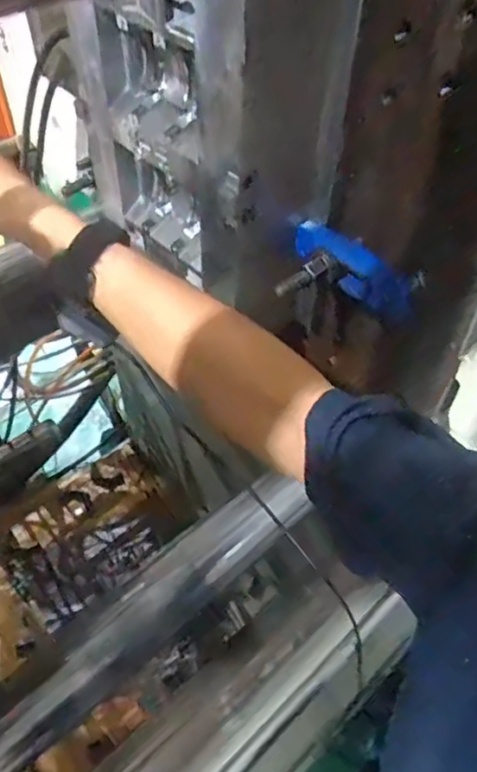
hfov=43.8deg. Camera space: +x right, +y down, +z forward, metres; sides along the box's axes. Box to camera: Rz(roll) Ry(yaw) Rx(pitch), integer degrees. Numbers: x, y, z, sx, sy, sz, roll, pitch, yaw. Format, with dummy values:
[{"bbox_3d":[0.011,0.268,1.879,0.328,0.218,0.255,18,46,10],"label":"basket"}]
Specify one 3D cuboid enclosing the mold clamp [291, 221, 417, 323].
[{"bbox_3d":[0.117,-0.116,0.582,0.138,0.044,0.028,42,59,9],"label":"mold clamp"}]

